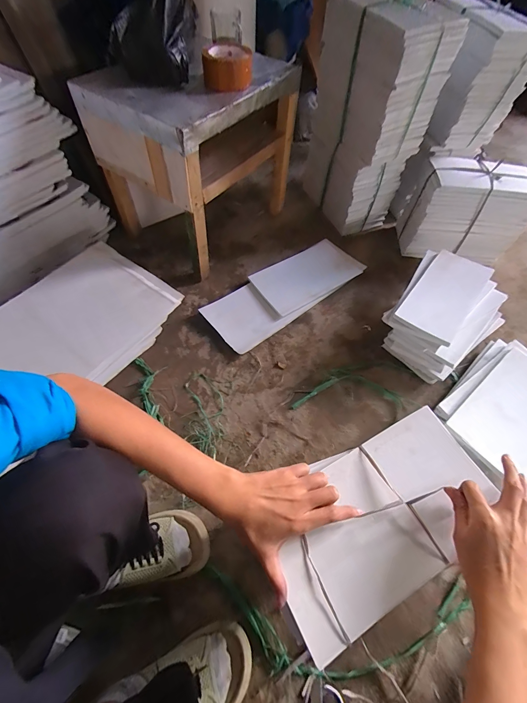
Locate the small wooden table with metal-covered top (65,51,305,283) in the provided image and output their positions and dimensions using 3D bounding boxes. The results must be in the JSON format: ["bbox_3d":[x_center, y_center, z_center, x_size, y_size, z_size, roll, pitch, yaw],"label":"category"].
[{"bbox_3d":[-0.169,-0.519,0.830,0.325,0.354,0.415,31,63,15],"label":"small wooden table with metal-covered top"}]

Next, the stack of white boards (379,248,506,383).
[{"bbox_3d":[0.439,-0.080,0.748,0.233,0.145,0.289,35,64,17],"label":"stack of white boards"}]

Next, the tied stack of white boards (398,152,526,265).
[{"bbox_3d":[0.585,-0.412,0.911,0.290,0.232,0.187,5,59,1],"label":"tied stack of white boards"}]

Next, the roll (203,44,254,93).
[{"bbox_3d":[-0.077,-0.608,0.658,0.102,0.050,0.115,-4,59,-4],"label":"roll"}]

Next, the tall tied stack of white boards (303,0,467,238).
[{"bbox_3d":[0.269,-0.639,0.867,0.167,0.462,0.316,-21,62,-14],"label":"tall tied stack of white boards"}]

